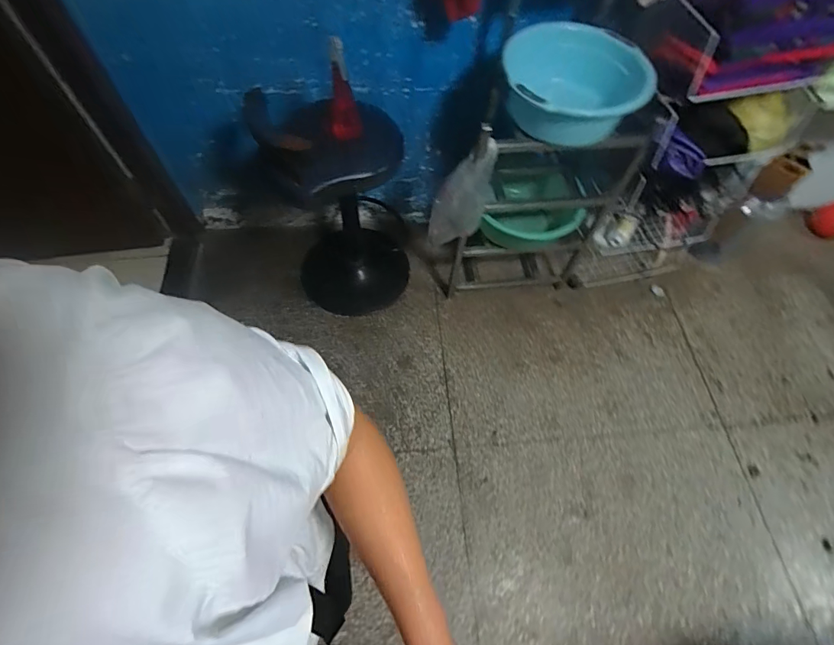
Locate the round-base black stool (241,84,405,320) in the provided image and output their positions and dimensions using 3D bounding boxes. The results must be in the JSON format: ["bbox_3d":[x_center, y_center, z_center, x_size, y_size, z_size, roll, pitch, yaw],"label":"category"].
[{"bbox_3d":[-0.238,-0.389,1.344,0.369,0.698,0.426,-9,62,-8],"label":"round-base black stool"}]

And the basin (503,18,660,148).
[{"bbox_3d":[0.362,-0.565,1.024,0.309,0.144,0.294,1,61,-1],"label":"basin"}]

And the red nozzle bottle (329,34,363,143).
[{"bbox_3d":[-0.203,-0.613,1.134,0.072,0.060,0.260,-10,95,-8],"label":"red nozzle bottle"}]

